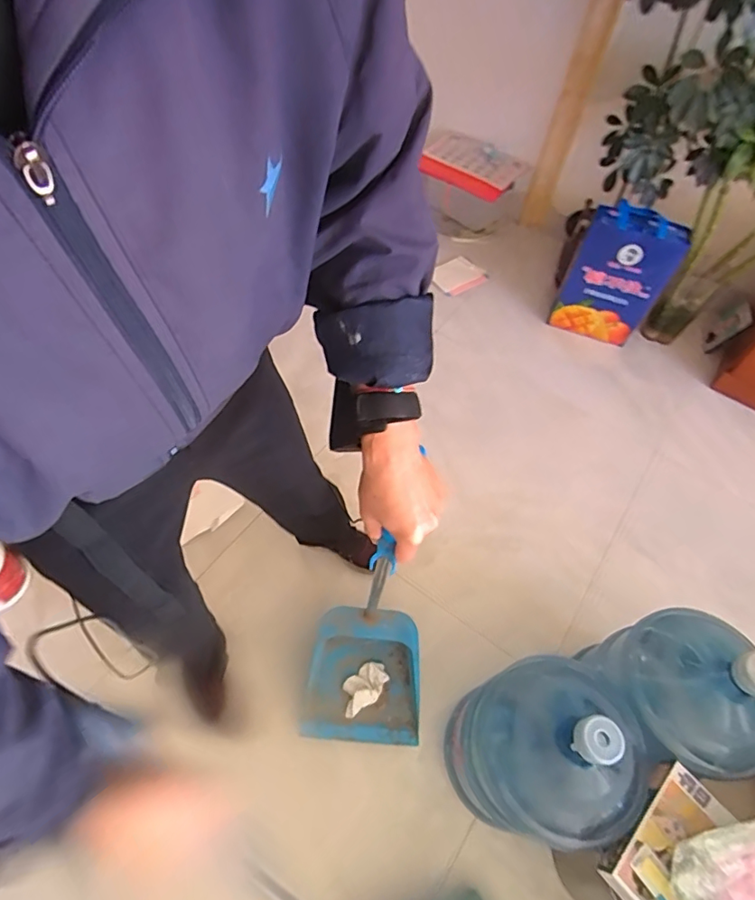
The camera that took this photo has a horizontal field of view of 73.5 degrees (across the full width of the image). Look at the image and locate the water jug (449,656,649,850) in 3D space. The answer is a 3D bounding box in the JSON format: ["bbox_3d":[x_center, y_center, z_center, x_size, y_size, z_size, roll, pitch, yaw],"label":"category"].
[{"bbox_3d":[0.279,0.506,0.848,0.278,0.423,0.258,-24,62,-13],"label":"water jug"}]

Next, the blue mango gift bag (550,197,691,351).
[{"bbox_3d":[0.724,-0.520,1.558,0.286,0.389,0.134,25,63,15],"label":"blue mango gift bag"}]

